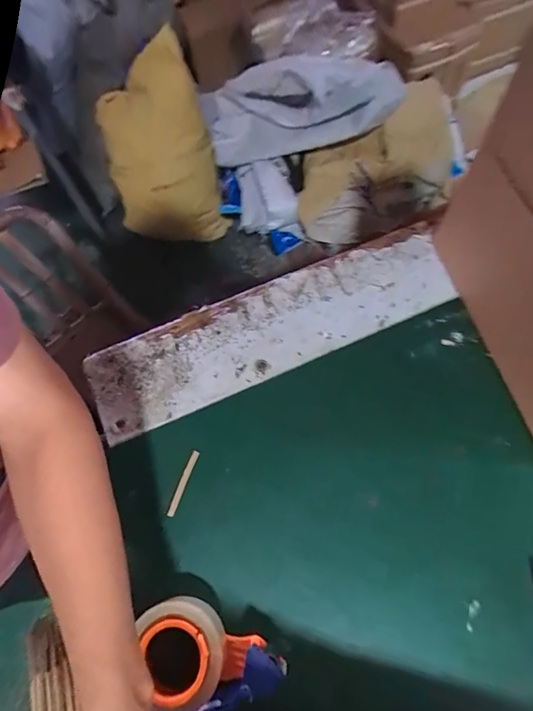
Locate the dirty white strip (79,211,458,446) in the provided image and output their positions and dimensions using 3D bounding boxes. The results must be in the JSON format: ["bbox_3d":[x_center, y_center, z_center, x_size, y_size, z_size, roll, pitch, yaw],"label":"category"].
[{"bbox_3d":[0.013,-0.046,0.624,0.559,0.015,0.141,-23,69,-7],"label":"dirty white strip"}]

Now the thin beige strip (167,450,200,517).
[{"bbox_3d":[-0.107,0.164,0.540,0.010,0.006,0.084,18,70,10],"label":"thin beige strip"}]

